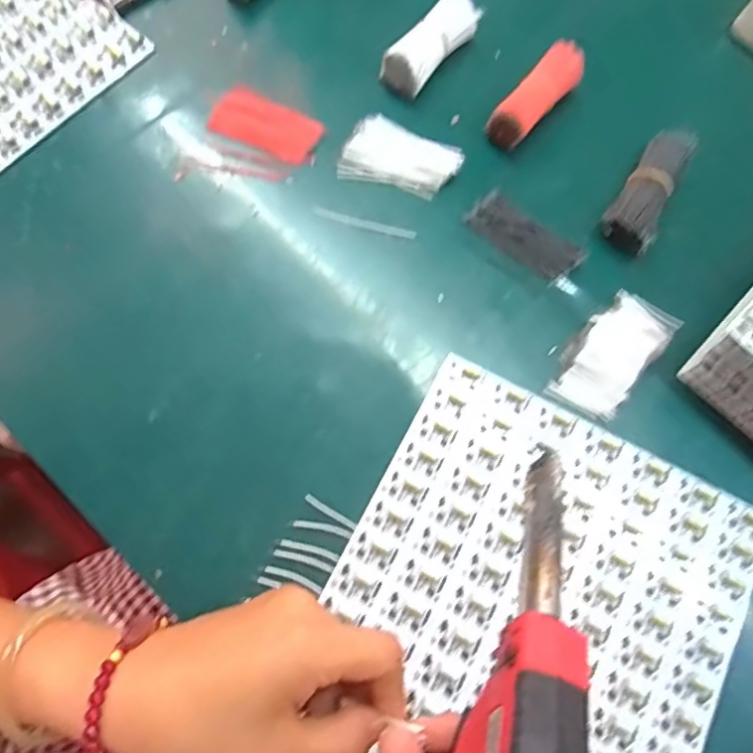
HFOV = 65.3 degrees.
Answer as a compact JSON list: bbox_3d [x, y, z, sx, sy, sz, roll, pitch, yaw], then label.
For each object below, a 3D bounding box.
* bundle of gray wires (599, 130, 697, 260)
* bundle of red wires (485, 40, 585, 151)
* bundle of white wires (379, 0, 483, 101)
[{"bbox_3d":[0.206,-0.143,0.450,0.037,0.033,0.095,27,77,5],"label":"bundle of gray wires"},{"bbox_3d":[0.129,-0.224,0.470,0.032,0.025,0.098,41,78,8],"label":"bundle of red wires"},{"bbox_3d":[0.044,-0.272,0.483,0.036,0.031,0.092,41,78,8],"label":"bundle of white wires"}]

